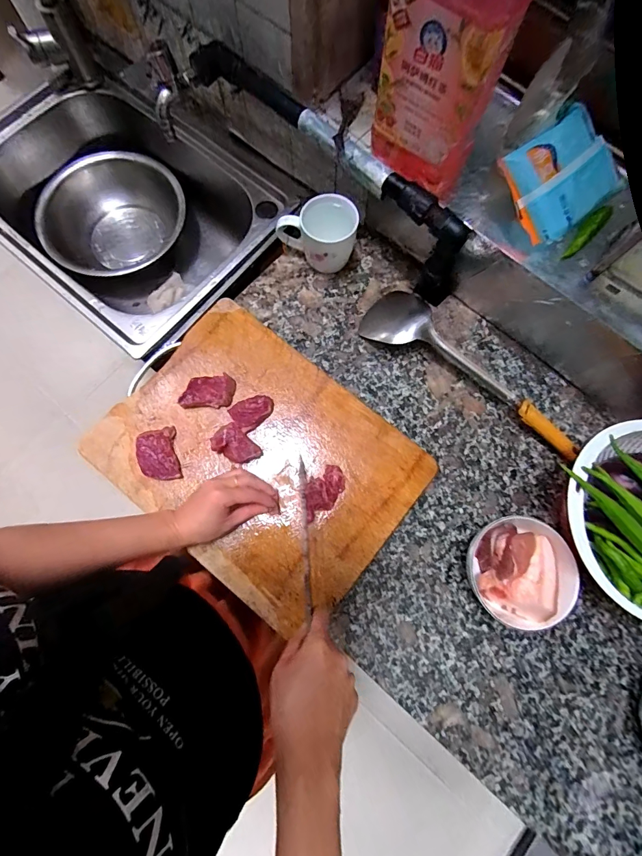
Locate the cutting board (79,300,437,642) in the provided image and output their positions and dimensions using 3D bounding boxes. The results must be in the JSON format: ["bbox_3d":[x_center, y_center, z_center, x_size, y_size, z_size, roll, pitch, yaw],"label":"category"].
[{"bbox_3d":[-0.081,0.039,0.503,0.384,0.024,0.288,38,81,7],"label":"cutting board"}]

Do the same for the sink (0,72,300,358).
[{"bbox_3d":[-0.332,-0.382,0.727,0.507,0.208,0.389,43,80,7],"label":"sink"}]

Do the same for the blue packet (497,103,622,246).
[{"bbox_3d":[0.283,-0.290,0.437,0.129,0.021,0.110,-36,112,2],"label":"blue packet"}]

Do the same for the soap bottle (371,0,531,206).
[{"bbox_3d":[0.119,-0.367,0.363,0.119,0.273,0.065,32,79,5],"label":"soap bottle"}]

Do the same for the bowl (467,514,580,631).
[{"bbox_3d":[0.245,0.175,0.473,0.120,0.078,0.111,0,78,0],"label":"bowl"}]

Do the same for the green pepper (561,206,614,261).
[{"bbox_3d":[0.325,-0.240,0.466,0.021,0.018,0.082,43,80,7],"label":"green pepper"}]

